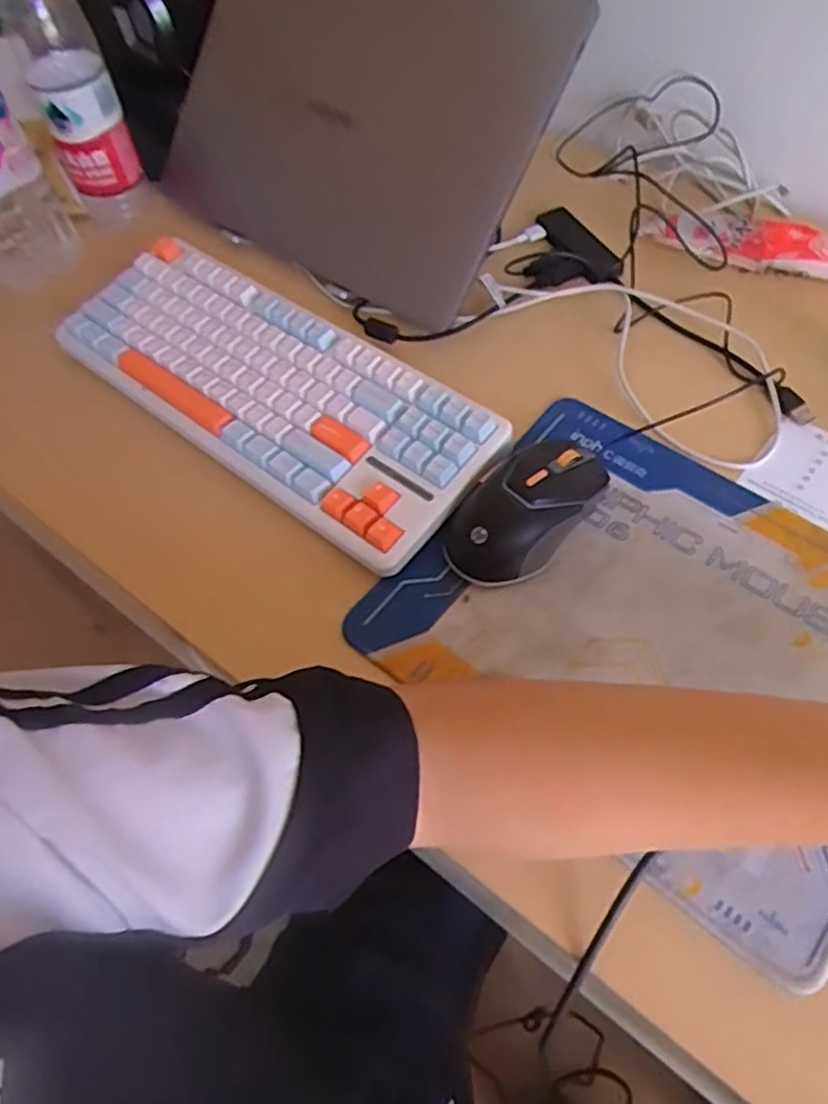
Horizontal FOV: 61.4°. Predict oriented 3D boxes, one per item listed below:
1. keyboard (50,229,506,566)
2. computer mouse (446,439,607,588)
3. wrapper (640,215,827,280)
[{"bbox_3d":[-0.110,-0.127,0.512,0.363,0.033,0.133,34,67,22],"label":"keyboard"},{"bbox_3d":[0.071,-0.031,0.438,0.064,0.039,0.116,37,68,23],"label":"computer mouse"},{"bbox_3d":[0.292,-0.244,0.557,0.205,0.024,0.040,18,62,14],"label":"wrapper"}]

